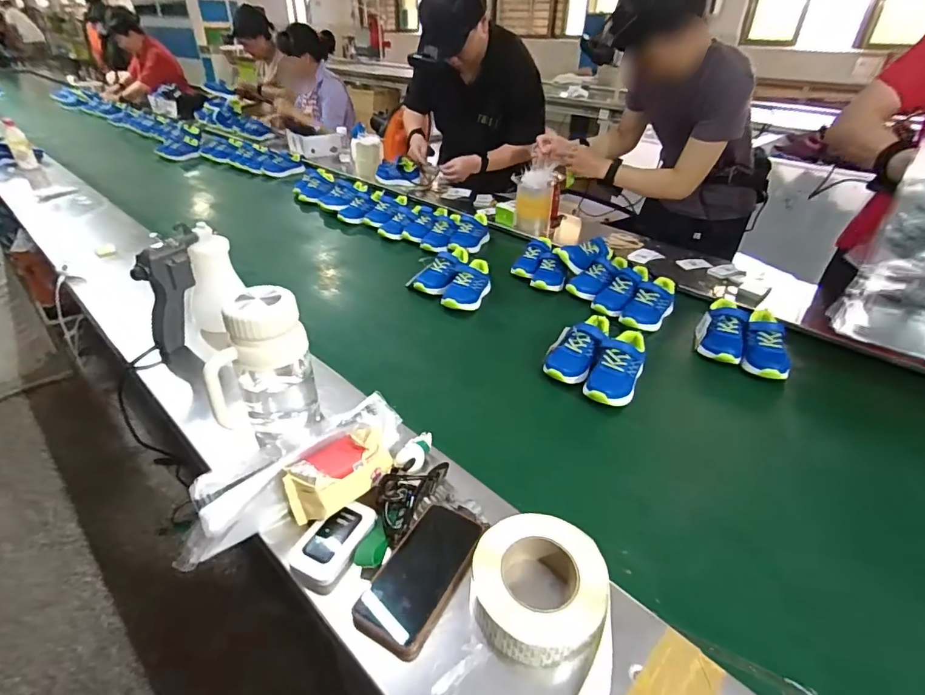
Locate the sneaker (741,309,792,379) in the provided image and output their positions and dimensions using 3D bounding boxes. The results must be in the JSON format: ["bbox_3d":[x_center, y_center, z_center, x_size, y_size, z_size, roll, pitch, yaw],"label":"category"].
[{"bbox_3d":[0.568,-0.013,0.902,0.064,0.064,0.176,13,36,16],"label":"sneaker"}]

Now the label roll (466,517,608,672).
[{"bbox_3d":[0.077,0.248,0.493,0.131,0.053,0.136,1,34,-1],"label":"label roll"}]

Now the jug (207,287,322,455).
[{"bbox_3d":[-0.275,0.032,0.643,0.135,0.217,0.092,-17,38,-24],"label":"jug"}]

